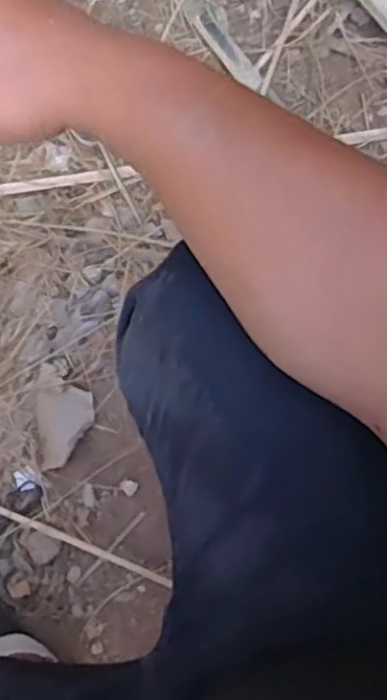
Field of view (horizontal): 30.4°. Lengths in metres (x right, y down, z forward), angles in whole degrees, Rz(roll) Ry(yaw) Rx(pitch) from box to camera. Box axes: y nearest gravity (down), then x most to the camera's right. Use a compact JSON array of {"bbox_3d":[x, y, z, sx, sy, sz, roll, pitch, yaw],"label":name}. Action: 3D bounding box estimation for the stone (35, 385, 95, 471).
[{"bbox_3d":[-0.151,0.089,0.846,0.068,0.011,0.092,-8,79,-2],"label":"stone"}]

